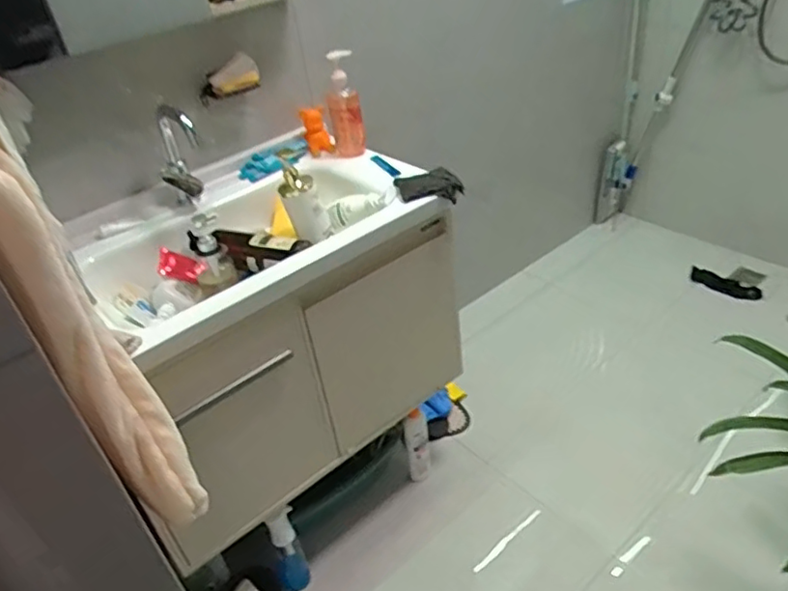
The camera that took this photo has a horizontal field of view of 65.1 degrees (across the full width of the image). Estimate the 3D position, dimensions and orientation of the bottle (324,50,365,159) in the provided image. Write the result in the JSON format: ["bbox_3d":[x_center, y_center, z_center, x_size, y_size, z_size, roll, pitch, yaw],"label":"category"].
[{"bbox_3d":[-0.118,-0.439,1.439,0.084,0.249,0.101,-10,36,-1],"label":"bottle"}]

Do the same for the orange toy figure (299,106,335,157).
[{"bbox_3d":[-0.191,-0.403,1.517,0.057,0.120,0.043,-19,3,-15],"label":"orange toy figure"}]

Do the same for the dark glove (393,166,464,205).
[{"bbox_3d":[0.072,-0.228,1.272,0.139,0.050,0.087,-7,36,2],"label":"dark glove"}]

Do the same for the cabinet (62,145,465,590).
[{"bbox_3d":[-0.290,0.031,1.374,0.747,0.539,0.522,-30,41,-26],"label":"cabinet"}]

